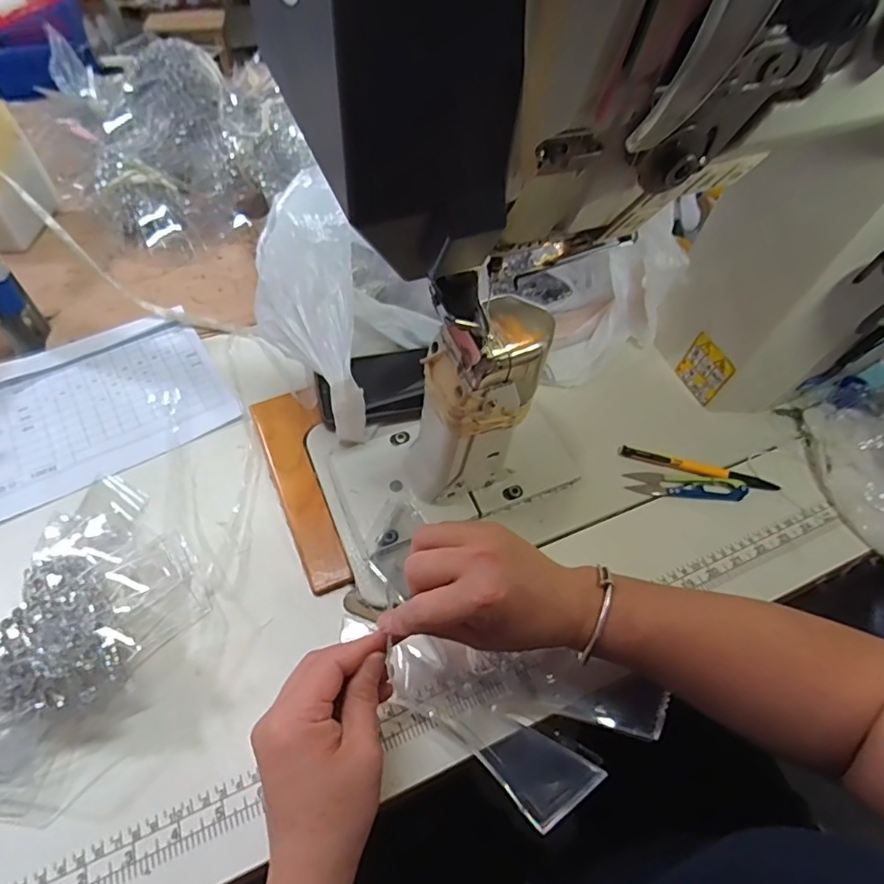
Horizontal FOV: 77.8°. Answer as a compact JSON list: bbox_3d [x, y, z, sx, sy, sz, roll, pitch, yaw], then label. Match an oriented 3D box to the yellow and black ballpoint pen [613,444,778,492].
[{"bbox_3d":[0.233,0.024,0.498,0.141,0.012,0.013,12,52,7],"label":"yellow and black ballpoint pen"}]

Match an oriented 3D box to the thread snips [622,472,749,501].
[{"bbox_3d":[0.218,0.038,0.488,0.102,0.008,0.021,4,52,1],"label":"thread snips"}]

